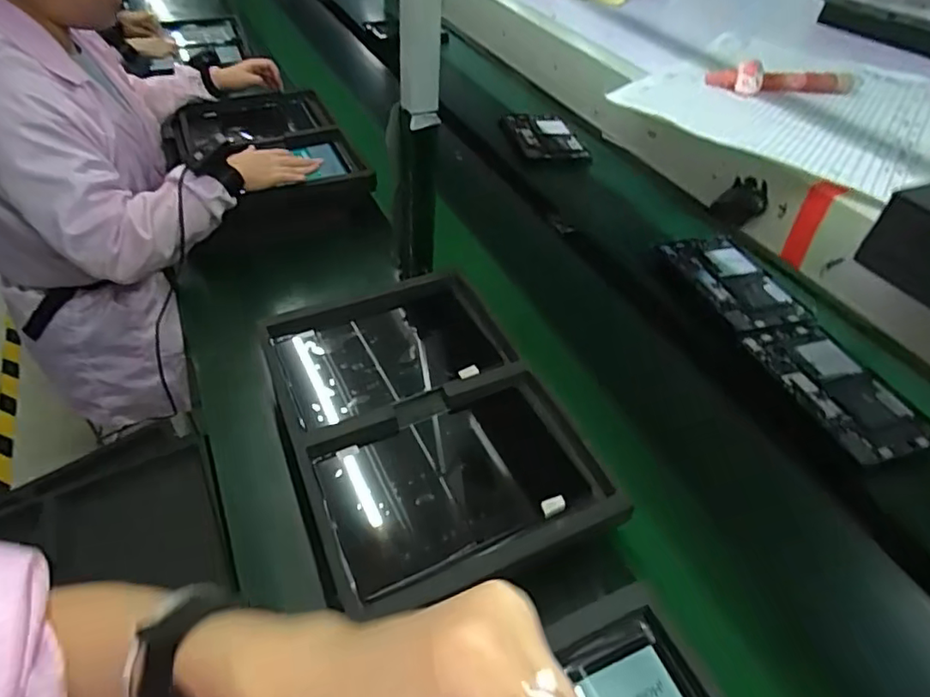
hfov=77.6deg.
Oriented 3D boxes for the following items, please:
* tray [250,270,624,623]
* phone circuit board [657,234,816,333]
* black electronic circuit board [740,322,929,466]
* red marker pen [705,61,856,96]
[{"bbox_3d":[-0.037,0.069,0.686,0.326,0.052,0.418,-13,47,-18],"label":"tray"},{"bbox_3d":[0.483,-0.123,1.048,0.157,0.012,0.258,-9,45,-14],"label":"phone circuit board"},{"bbox_3d":[0.557,0.054,0.865,0.171,0.008,0.256,-12,46,-18],"label":"black electronic circuit board"},{"bbox_3d":[0.255,-0.211,0.454,0.125,0.026,0.023,-2,44,-8],"label":"red marker pen"}]

